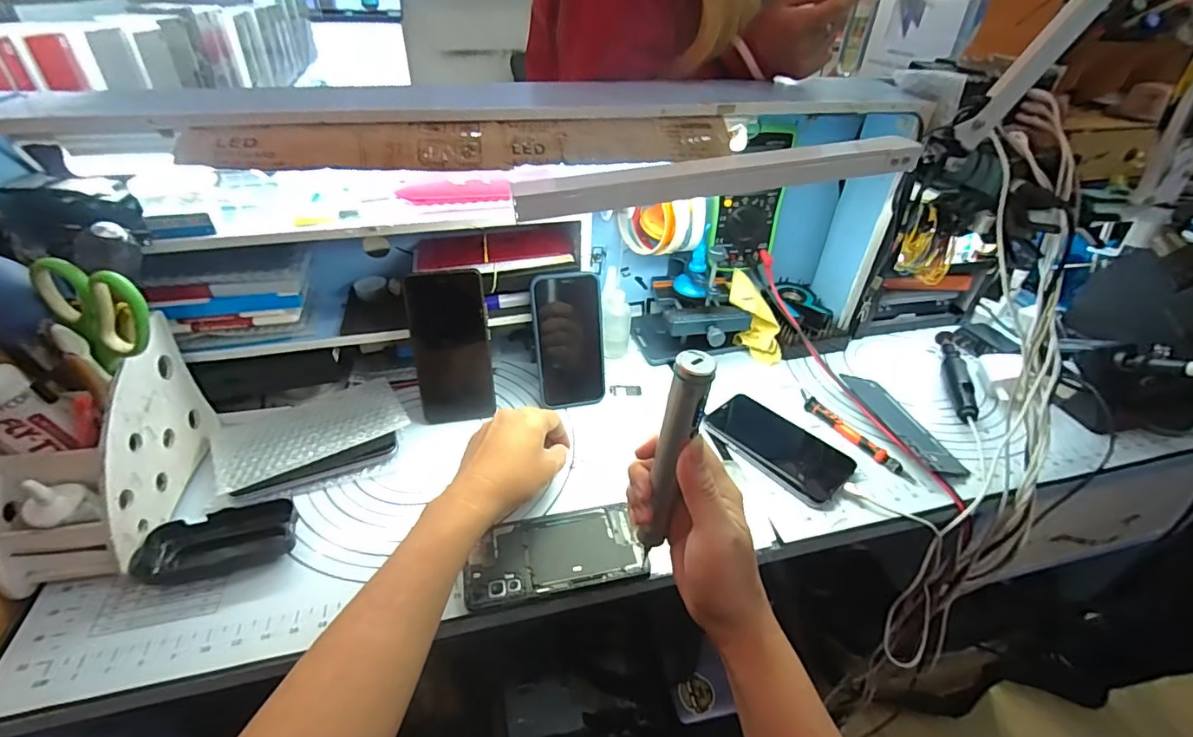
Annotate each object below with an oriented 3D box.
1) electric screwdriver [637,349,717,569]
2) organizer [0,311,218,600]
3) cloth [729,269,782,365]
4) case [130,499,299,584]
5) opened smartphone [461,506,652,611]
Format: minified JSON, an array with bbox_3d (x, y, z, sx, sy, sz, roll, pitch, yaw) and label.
[{"bbox_3d":[0.048,0.075,0.354,0.022,0.197,0.022,17,39,14],"label":"electric screwdriver"},{"bbox_3d":[-0.415,0.070,0.434,0.091,0.130,0.181,-7,39,-12],"label":"organizer"},{"bbox_3d":[0.203,-0.064,0.670,0.046,0.125,0.038,-27,9,-32],"label":"cloth"},{"bbox_3d":[-0.316,0.143,0.441,0.111,0.025,0.049,-8,39,-13],"label":"case"},{"bbox_3d":[-0.035,0.157,0.442,0.146,0.007,0.071,-7,39,-12],"label":"opened smartphone"}]

